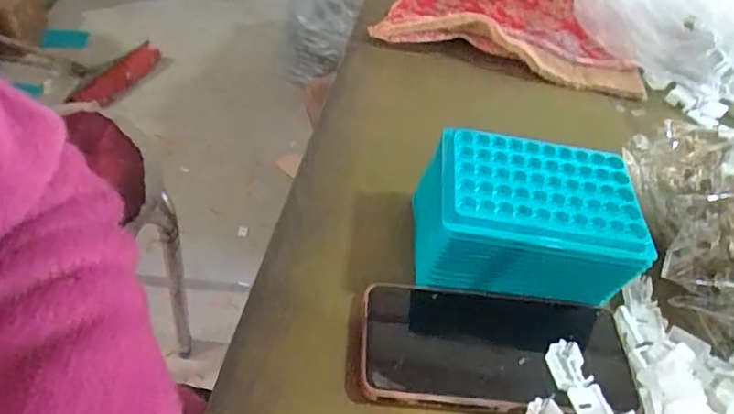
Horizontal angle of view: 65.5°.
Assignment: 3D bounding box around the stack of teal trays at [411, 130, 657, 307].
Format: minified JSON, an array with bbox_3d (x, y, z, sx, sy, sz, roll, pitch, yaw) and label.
[{"bbox_3d":[0.100,0.010,0.386,0.140,0.076,0.087,8,44,-2],"label":"stack of teal trays"}]

